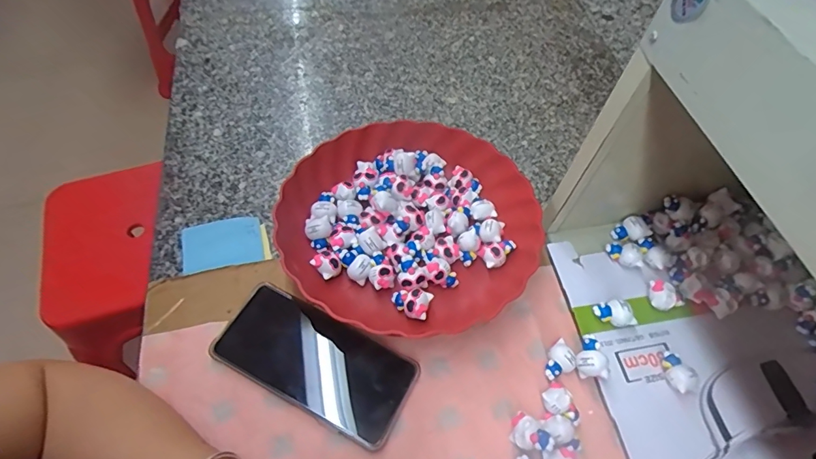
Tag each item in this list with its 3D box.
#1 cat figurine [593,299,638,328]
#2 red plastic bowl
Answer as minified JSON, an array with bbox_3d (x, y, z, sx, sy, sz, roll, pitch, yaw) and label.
[{"bbox_3d":[0.186,0.076,0.412,0.037,0.022,0.018,24,61,13],"label":"cat figurine"},{"bbox_3d":[0.000,-0.011,0.459,0.236,0.047,0.232,1,58,-1],"label":"red plastic bowl"}]

